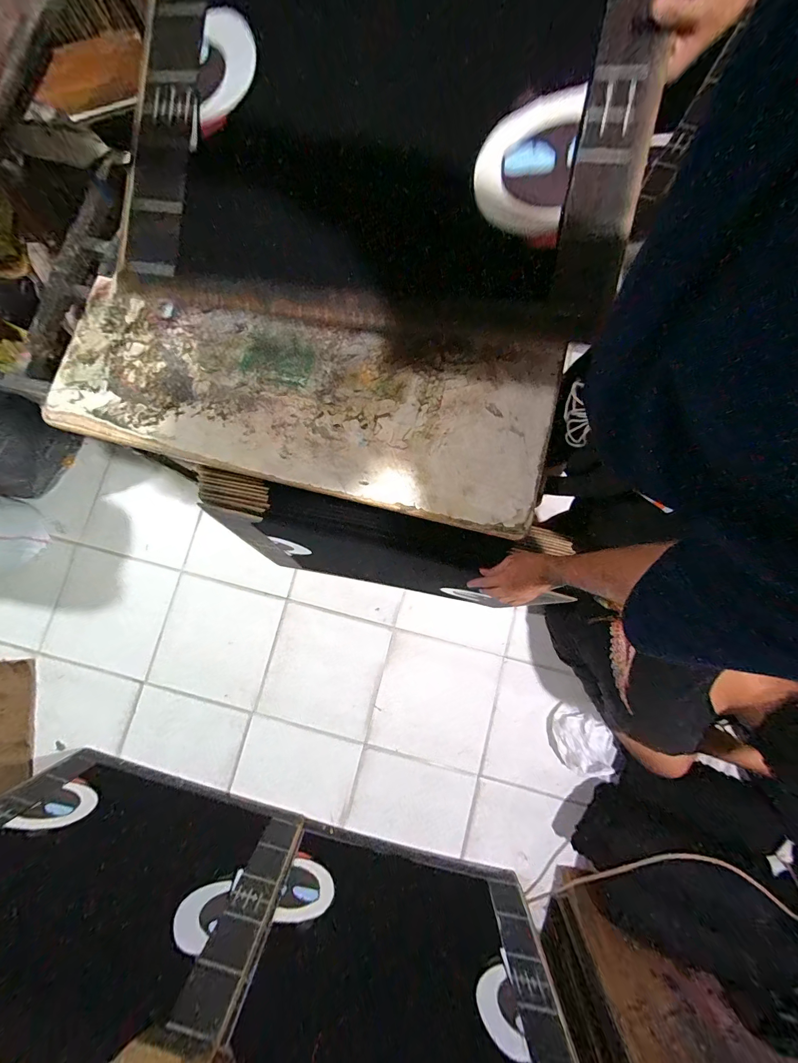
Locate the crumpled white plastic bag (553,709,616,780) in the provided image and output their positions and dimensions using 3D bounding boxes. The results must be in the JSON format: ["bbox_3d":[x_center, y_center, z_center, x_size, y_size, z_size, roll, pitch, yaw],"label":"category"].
[{"bbox_3d":[0.592,0.677,1.152,0.189,0.094,0.184,21,83,4],"label":"crumpled white plastic bag"}]

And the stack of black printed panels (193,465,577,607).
[{"bbox_3d":[-0.045,0.069,0.995,0.742,0.630,0.145,11,79,2],"label":"stack of black printed panels"}]

